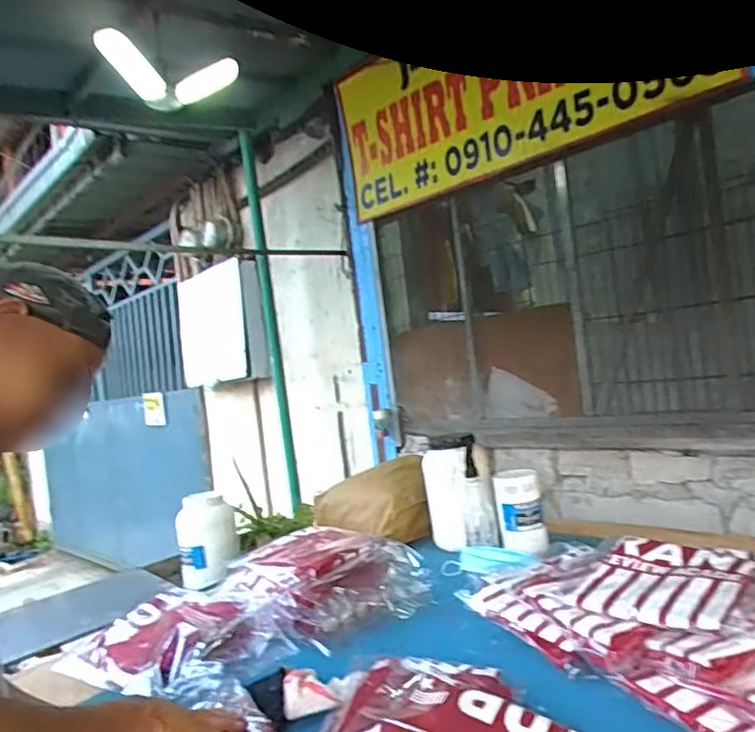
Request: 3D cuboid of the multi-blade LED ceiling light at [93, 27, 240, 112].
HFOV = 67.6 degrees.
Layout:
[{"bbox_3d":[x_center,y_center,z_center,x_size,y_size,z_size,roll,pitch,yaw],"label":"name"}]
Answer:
[{"bbox_3d":[-0.486,-0.664,1.301,0.329,0.090,0.146,-7,-1,-43],"label":"multi-blade LED ceiling light"}]

